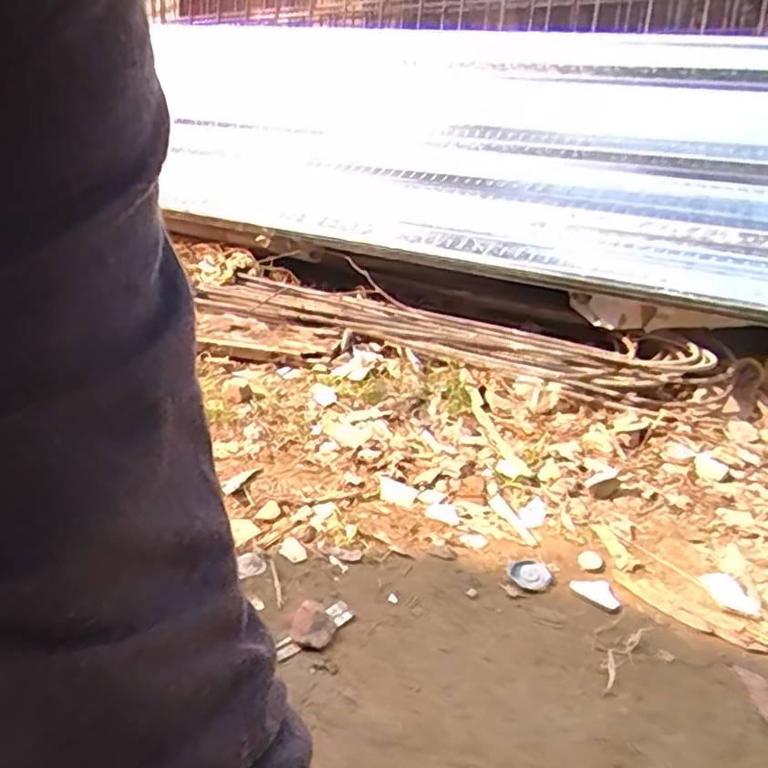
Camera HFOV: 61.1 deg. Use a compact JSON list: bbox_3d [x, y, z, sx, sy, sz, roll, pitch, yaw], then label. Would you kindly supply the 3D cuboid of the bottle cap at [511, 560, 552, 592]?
[{"bbox_3d":[0.198,0.260,0.879,0.053,0.012,0.053,4,26,-2],"label":"bottle cap"}]

